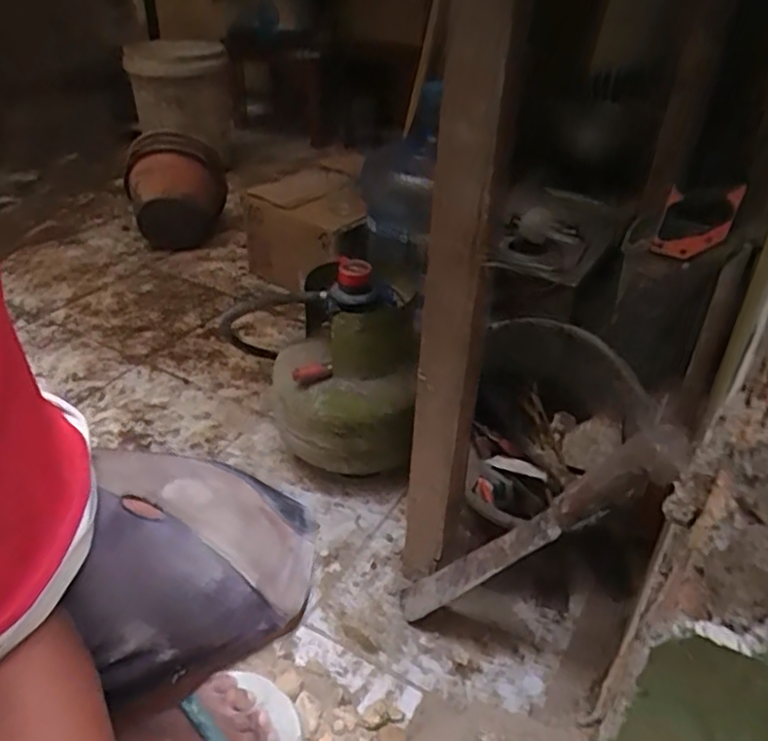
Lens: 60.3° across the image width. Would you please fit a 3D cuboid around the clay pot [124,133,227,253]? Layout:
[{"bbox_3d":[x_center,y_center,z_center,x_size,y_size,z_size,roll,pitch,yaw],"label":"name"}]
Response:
[{"bbox_3d":[-0.525,-0.451,1.694,0.244,0.236,0.230,-9,36,-14],"label":"clay pot"}]

